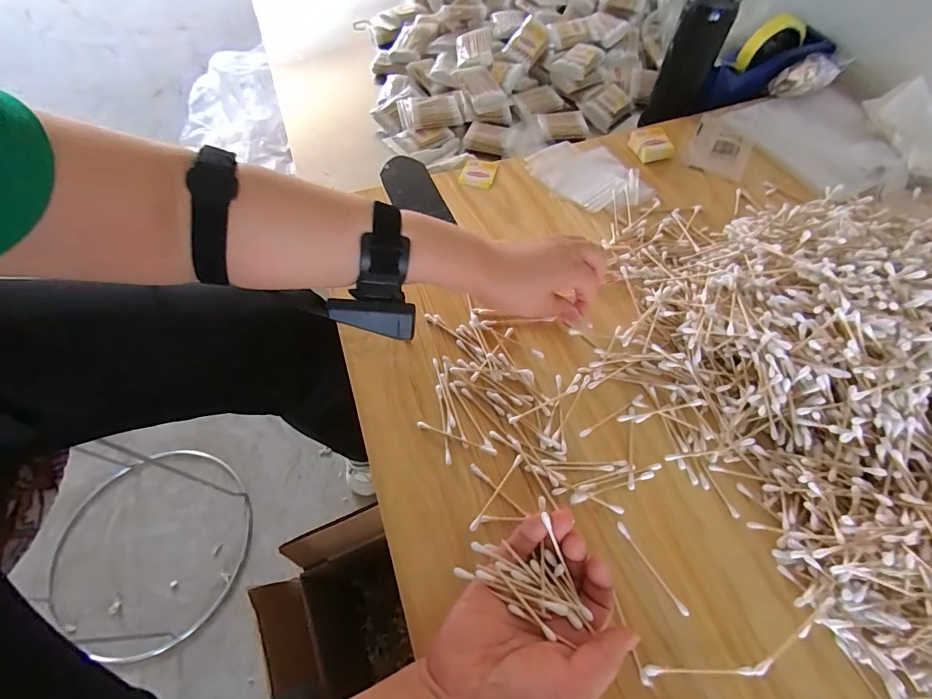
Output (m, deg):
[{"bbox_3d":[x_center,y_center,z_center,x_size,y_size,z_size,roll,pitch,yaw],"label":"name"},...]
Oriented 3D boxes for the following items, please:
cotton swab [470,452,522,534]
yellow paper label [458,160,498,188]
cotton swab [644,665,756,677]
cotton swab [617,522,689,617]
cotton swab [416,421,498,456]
[{"bbox_3d":[0.025,0.113,0.342,0.006,0.004,0.070,33,66,18],"label":"cotton swab"},{"bbox_3d":[0.017,-0.224,0.545,0.041,0.005,0.047,12,61,8],"label":"yellow paper label"},{"bbox_3d":[0.155,0.212,0.284,0.071,0.004,0.006,-1,60,1],"label":"cotton swab"},{"bbox_3d":[0.137,0.160,0.317,0.006,0.004,0.071,-29,63,-14],"label":"cotton swab"},{"bbox_3d":[-0.008,0.075,0.364,0.072,0.004,0.006,18,62,11],"label":"cotton swab"}]

